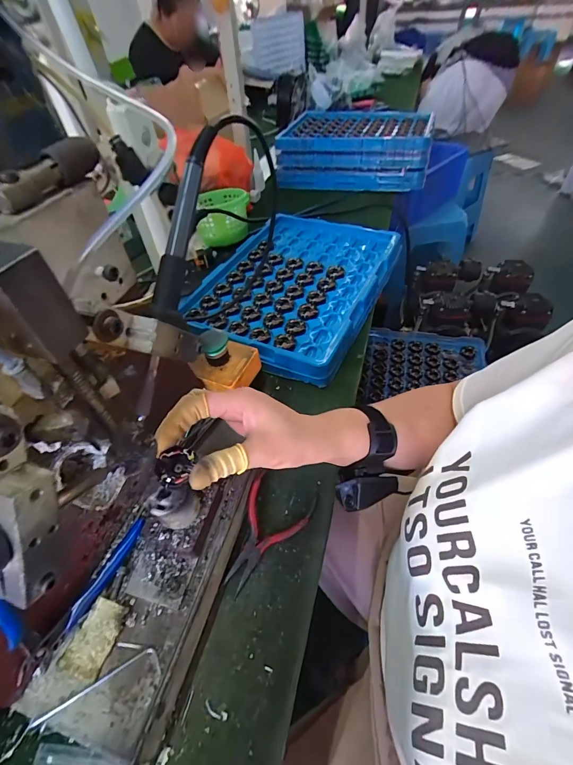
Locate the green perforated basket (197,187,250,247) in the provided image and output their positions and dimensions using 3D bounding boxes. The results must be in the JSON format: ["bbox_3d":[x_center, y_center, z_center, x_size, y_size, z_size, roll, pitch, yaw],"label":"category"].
[{"bbox_3d":[-0.132,-0.345,0.725,0.103,0.081,0.117,-7,49,-2],"label":"green perforated basket"}]

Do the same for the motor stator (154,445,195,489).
[{"bbox_3d":[-0.081,0.061,0.255,0.024,0.012,0.029,4,50,4],"label":"motor stator"}]

